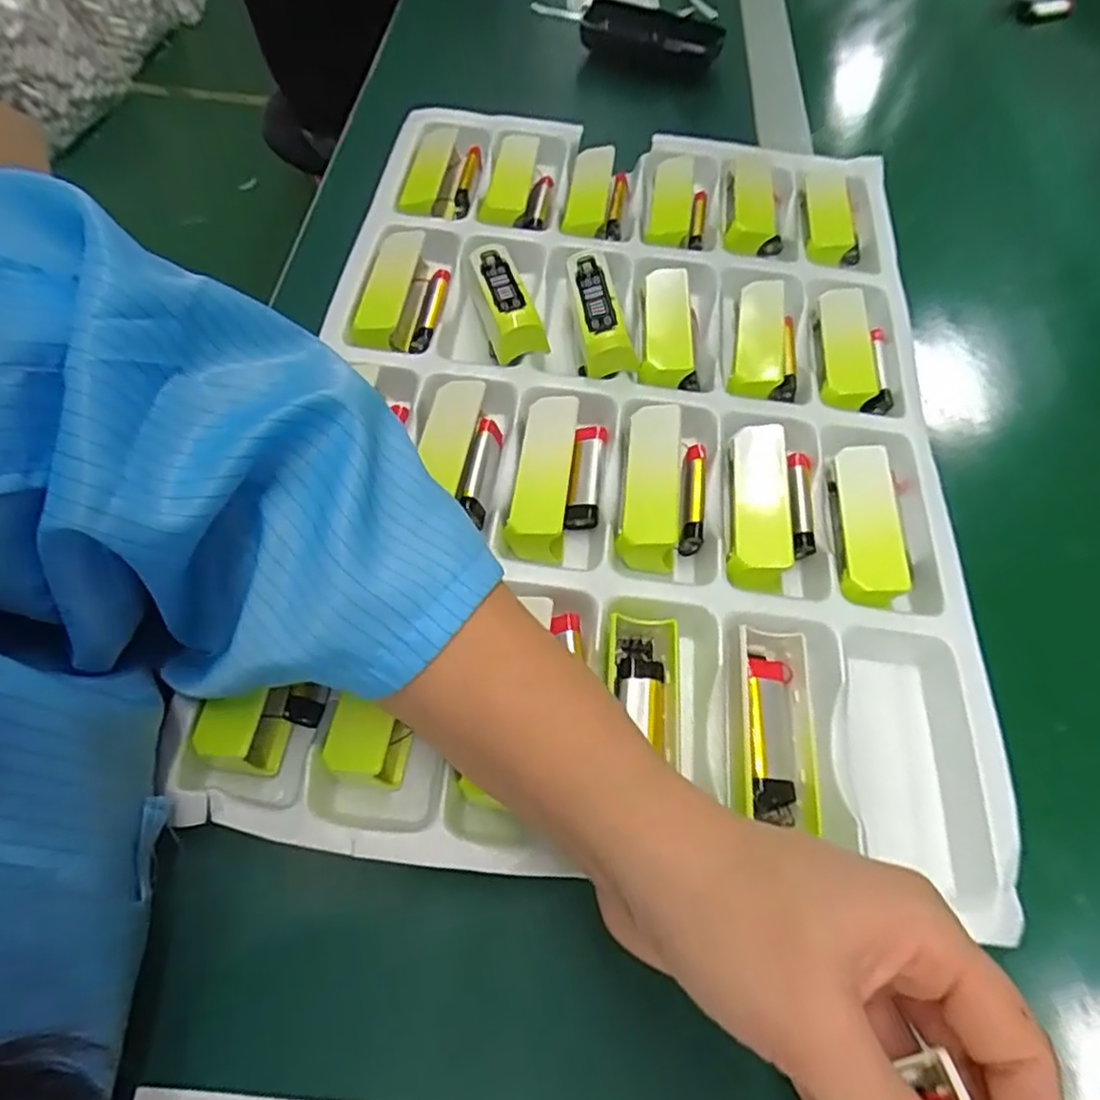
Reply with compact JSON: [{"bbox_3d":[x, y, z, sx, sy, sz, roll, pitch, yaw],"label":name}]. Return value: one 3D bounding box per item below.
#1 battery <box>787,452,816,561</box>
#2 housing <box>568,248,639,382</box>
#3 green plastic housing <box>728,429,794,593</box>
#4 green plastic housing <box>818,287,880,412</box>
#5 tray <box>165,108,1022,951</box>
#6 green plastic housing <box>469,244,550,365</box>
[{"bbox_3d":[0.118,-0.022,0.323,0.012,0.011,0.055,9,60,1],"label":"battery"},{"bbox_3d":[0.026,-0.126,0.358,0.026,0.020,0.074,-6,60,-7],"label":"housing"},{"bbox_3d":[0.097,-0.021,0.307,0.030,0.015,0.078,7,60,0],"label":"green plastic housing"},{"bbox_3d":[0.157,-0.107,0.359,0.026,0.012,0.078,-1,62,20],"label":"green plastic housing"},{"bbox_3d":[0.039,-0.074,0.344,0.304,0.034,0.437,8,60,1],"label":"tray"},{"bbox_3d":[-0.026,-0.137,0.360,0.026,0.023,0.079,-16,62,-13],"label":"green plastic housing"}]

